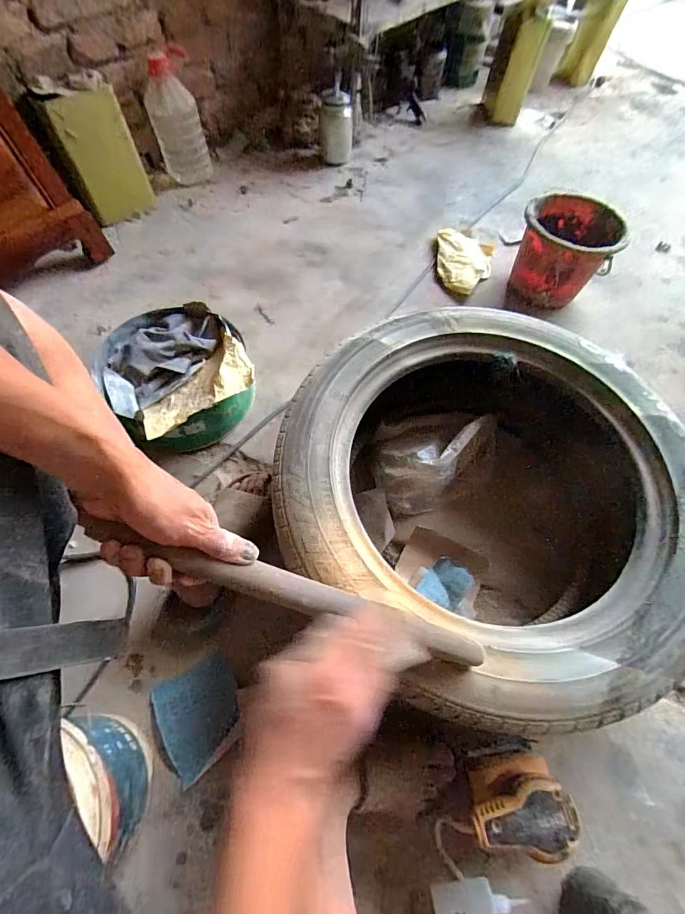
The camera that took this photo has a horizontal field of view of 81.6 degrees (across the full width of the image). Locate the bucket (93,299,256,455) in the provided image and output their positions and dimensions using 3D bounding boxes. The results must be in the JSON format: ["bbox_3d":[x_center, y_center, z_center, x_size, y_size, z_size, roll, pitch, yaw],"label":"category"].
[{"bbox_3d":[-0.299,-0.157,0.739,0.228,0.133,0.273,-24,67,-13],"label":"bucket"}]

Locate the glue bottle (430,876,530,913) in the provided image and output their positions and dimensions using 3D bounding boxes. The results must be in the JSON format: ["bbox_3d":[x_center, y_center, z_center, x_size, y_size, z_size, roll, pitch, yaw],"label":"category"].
[{"bbox_3d":[0.163,0.536,0.472,0.106,0.020,0.053,-6,64,-5],"label":"glue bottle"}]

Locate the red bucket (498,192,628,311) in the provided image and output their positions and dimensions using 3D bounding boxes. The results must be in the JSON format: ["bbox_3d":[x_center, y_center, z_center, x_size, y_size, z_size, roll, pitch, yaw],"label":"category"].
[{"bbox_3d":[0.503,-0.469,0.919,0.194,0.166,0.194,1,63,-1],"label":"red bucket"}]

